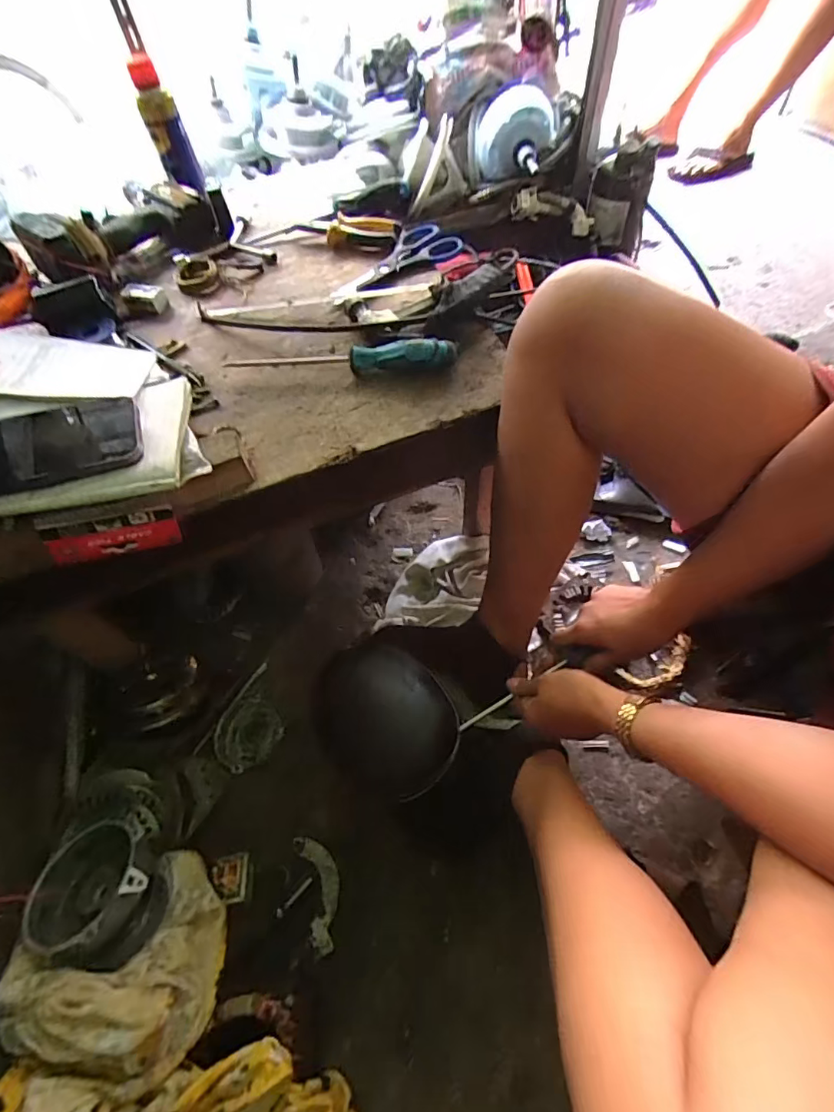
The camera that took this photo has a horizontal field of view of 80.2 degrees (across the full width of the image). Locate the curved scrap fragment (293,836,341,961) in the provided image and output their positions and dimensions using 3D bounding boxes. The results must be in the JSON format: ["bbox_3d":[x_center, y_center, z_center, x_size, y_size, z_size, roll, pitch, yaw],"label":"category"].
[{"bbox_3d":[-0.107,0.377,0.561,0.041,0.014,0.115,-19,59,-8],"label":"curved scrap fragment"}]

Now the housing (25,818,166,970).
[{"bbox_3d":[-0.295,0.314,0.458,0.125,0.070,0.115,0,42,26],"label":"housing"}]

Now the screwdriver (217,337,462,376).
[{"bbox_3d":[-0.080,-0.212,0.525,0.240,0.028,0.024,1,58,5],"label":"screwdriver"}]

